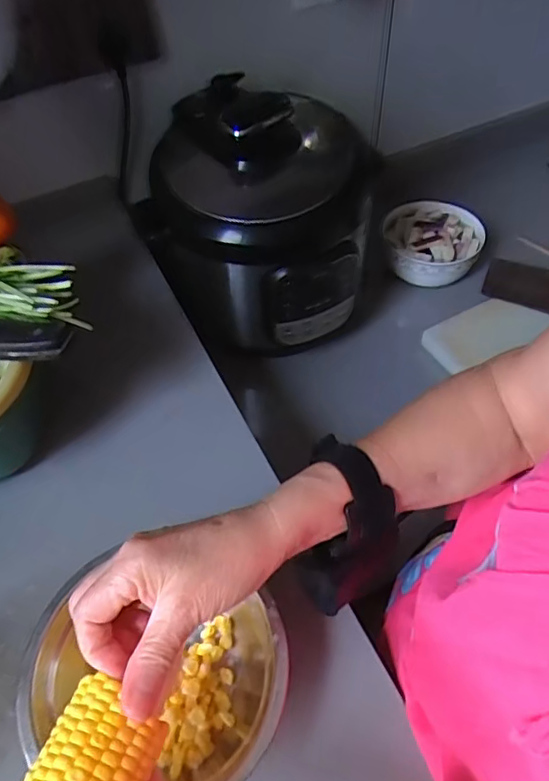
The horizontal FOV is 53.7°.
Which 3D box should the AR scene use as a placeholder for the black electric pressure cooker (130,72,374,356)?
[{"bbox_3d":[-0.017,-0.229,0.702,0.259,0.250,0.260,-1,55,2],"label":"black electric pressure cooker"}]

